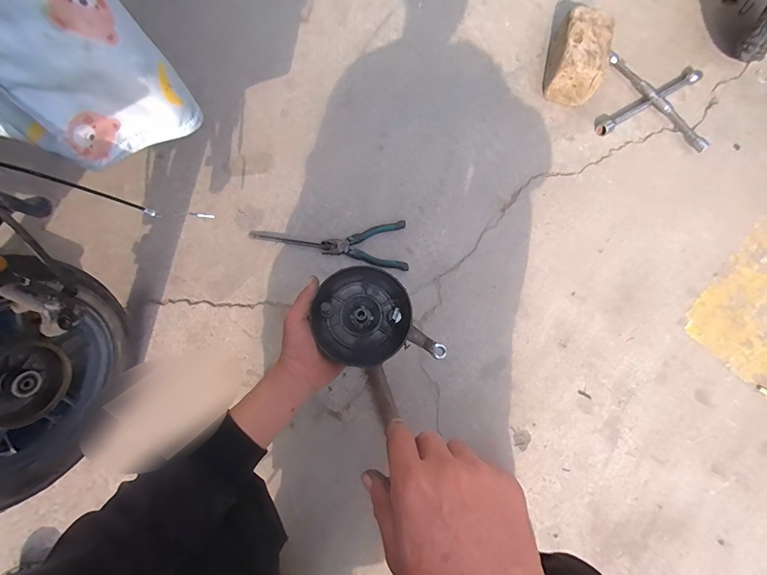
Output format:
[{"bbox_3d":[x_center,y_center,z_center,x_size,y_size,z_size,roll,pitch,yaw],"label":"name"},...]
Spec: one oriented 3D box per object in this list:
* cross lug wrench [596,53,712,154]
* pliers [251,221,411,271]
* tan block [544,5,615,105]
[{"bbox_3d":[0.700,-0.484,0.924,0.252,0.034,0.252,15,74,-1],"label":"cross lug wrench"},{"bbox_3d":[-0.111,-0.127,0.809,0.350,0.020,0.113,13,74,-2],"label":"pliers"},{"bbox_3d":[0.487,-0.579,0.903,0.117,0.116,0.197,15,74,-1],"label":"tan block"}]

